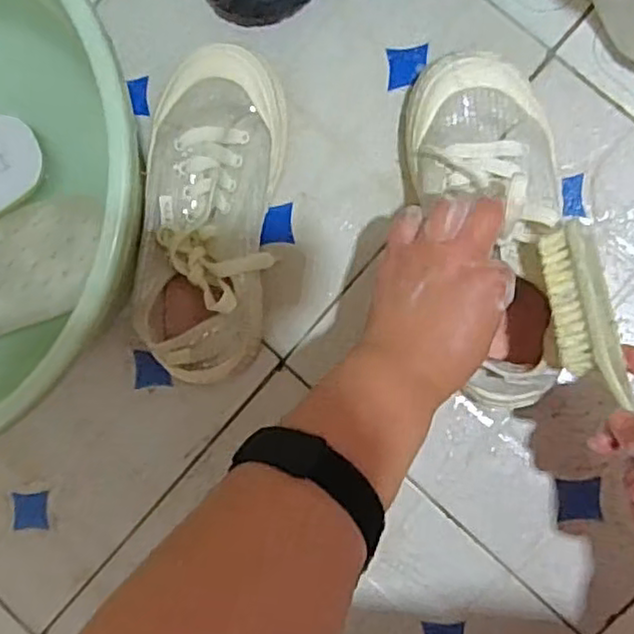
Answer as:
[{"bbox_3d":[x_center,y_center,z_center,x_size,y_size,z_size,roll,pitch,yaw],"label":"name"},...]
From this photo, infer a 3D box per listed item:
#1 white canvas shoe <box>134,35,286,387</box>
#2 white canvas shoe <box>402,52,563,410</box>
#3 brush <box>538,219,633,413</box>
[{"bbox_3d":[-0.076,-0.076,0.491,0.092,0.069,0.229,4,90,8],"label":"white canvas shoe"},{"bbox_3d":[0.118,-0.058,0.449,0.097,0.103,0.233,-10,89,8],"label":"white canvas shoe"},{"bbox_3d":[0.166,0.050,0.370,0.039,0.026,0.217,-15,69,8],"label":"brush"}]

